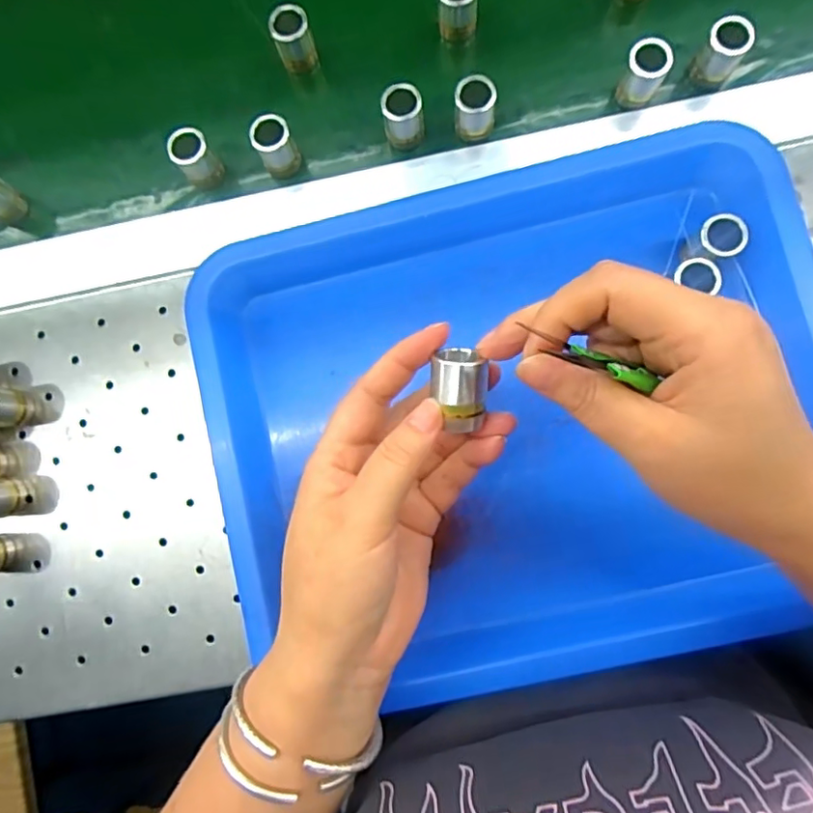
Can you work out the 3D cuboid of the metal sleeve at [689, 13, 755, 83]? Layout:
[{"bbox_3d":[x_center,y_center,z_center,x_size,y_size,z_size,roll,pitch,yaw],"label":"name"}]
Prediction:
[{"bbox_3d":[0.181,-0.203,0.320,0.022,0.034,0.018,25,86,6],"label":"metal sleeve"}]

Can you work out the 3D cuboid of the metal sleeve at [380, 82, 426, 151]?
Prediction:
[{"bbox_3d":[-0.001,-0.170,0.328,0.023,0.030,0.021,0,84,4],"label":"metal sleeve"}]

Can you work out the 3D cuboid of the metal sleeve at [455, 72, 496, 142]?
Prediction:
[{"bbox_3d":[0.040,-0.172,0.326,0.023,0.033,0.020,0,84,4],"label":"metal sleeve"}]

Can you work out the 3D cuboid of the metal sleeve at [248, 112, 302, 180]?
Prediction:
[{"bbox_3d":[-0.078,-0.155,0.335,0.022,0.036,0.019,-30,83,0],"label":"metal sleeve"}]

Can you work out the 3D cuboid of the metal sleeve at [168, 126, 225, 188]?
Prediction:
[{"bbox_3d":[-0.126,-0.149,0.337,0.021,0.034,0.023,0,84,4],"label":"metal sleeve"}]

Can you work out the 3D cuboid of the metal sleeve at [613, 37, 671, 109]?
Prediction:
[{"bbox_3d":[0.135,-0.189,0.318,0.021,0.034,0.019,31,87,6],"label":"metal sleeve"}]

